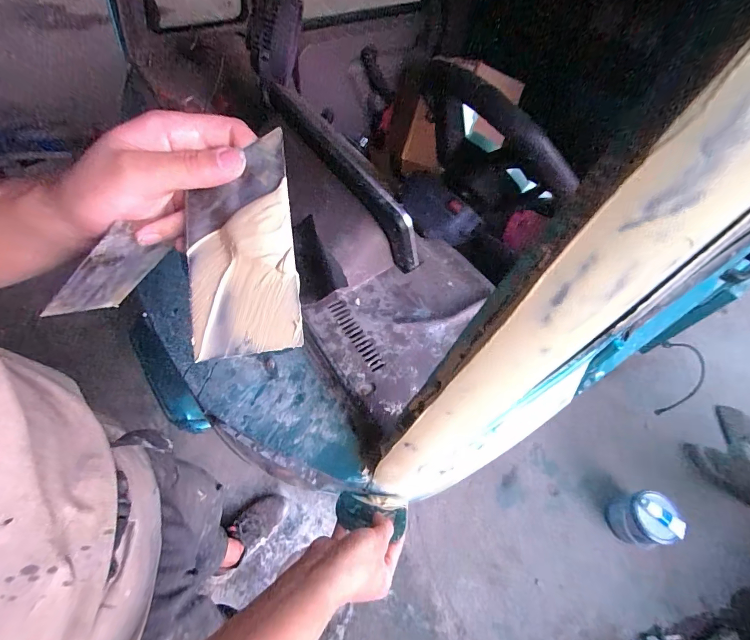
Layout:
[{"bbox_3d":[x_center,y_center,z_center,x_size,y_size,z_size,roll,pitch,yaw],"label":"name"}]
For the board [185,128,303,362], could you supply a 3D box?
[{"bbox_3d":[-0.089,-0.046,0.241,0.075,0.009,0.137,-11,81,12],"label":"board"}]

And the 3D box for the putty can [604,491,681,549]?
[{"bbox_3d":[0.898,0.680,1.268,0.166,0.186,0.158,-1,57,-5],"label":"putty can"}]

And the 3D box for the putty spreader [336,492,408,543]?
[{"bbox_3d":[-0.006,0.258,0.499,0.096,0.006,0.047,1,45,17],"label":"putty spreader"}]

